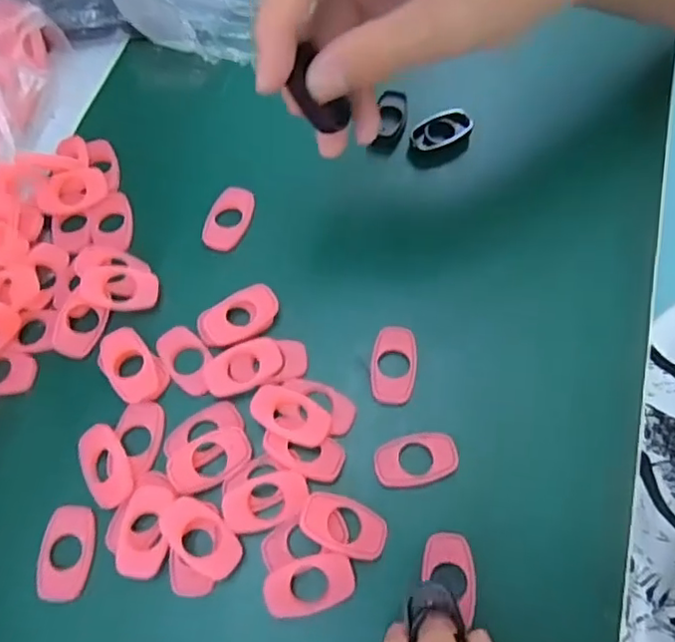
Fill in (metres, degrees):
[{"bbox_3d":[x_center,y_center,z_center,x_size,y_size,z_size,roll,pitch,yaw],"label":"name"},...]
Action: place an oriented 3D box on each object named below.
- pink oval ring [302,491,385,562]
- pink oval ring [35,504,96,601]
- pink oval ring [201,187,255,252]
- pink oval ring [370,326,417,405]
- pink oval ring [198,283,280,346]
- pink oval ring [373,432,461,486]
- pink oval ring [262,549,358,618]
[{"bbox_3d":[0.002,0.075,0.225,0.032,0.005,0.019,15,67,9],"label":"pink oval ring"},{"bbox_3d":[-0.101,0.086,0.229,0.020,0.004,0.033,1,66,3],"label":"pink oval ring"},{"bbox_3d":[-0.052,-0.048,0.290,0.020,0.005,0.032,9,66,7],"label":"pink oval ring"},{"bbox_3d":[0.023,0.018,0.255,0.019,0.006,0.032,5,66,5],"label":"pink oval ring"},{"bbox_3d":[-0.042,-0.002,0.264,0.035,0.004,0.022,-25,67,-8],"label":"pink oval ring"},{"bbox_3d":[0.031,0.053,0.239,0.032,0.004,0.019,-11,66,-2],"label":"pink oval ring"},{"bbox_3d":[-0.010,0.094,0.221,0.032,0.006,0.018,-12,66,-3],"label":"pink oval ring"}]

